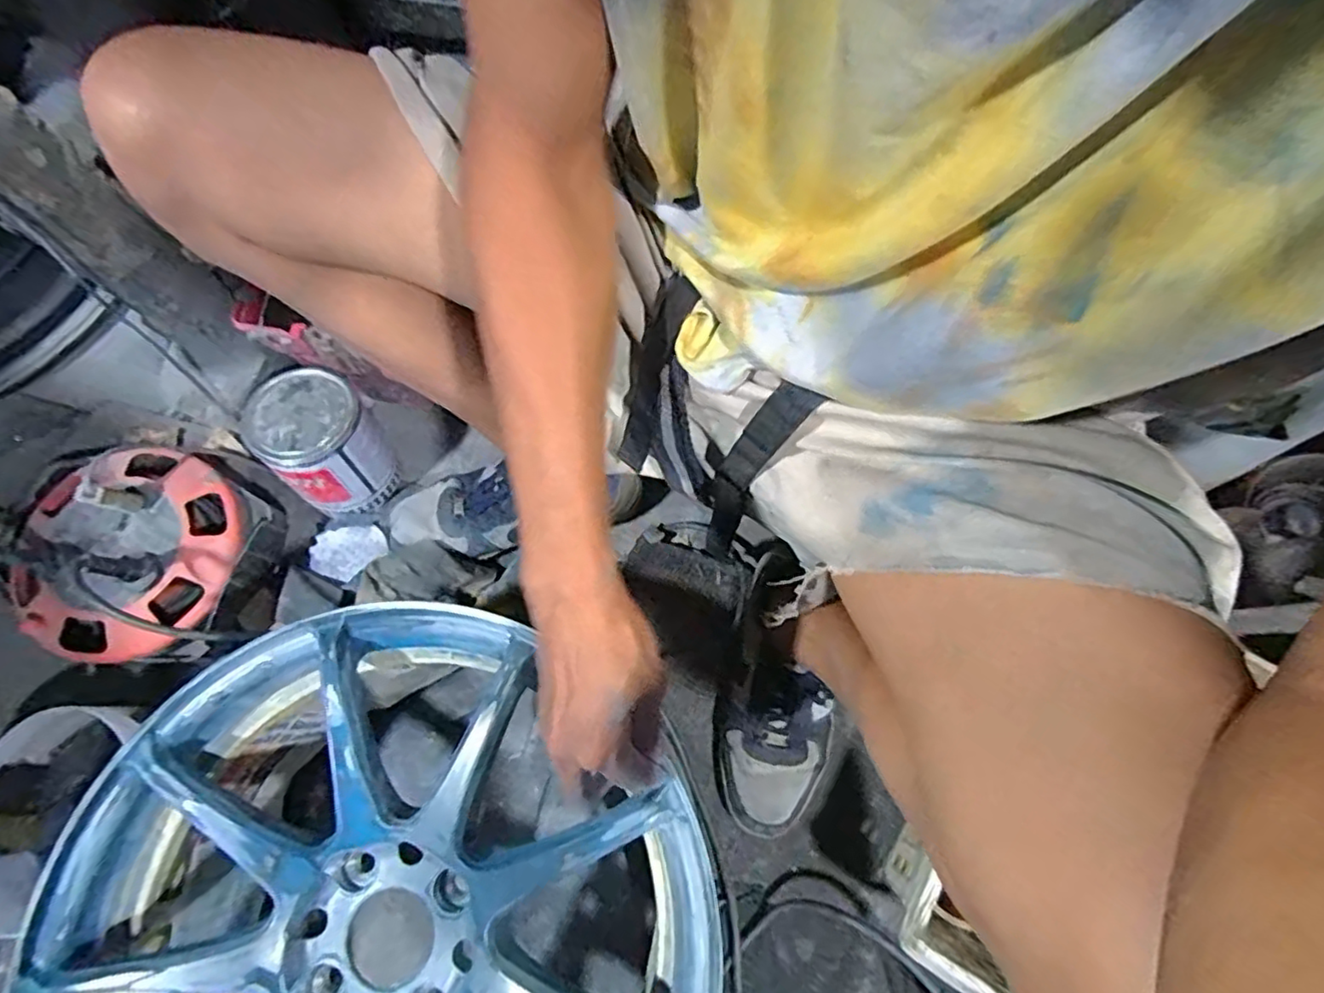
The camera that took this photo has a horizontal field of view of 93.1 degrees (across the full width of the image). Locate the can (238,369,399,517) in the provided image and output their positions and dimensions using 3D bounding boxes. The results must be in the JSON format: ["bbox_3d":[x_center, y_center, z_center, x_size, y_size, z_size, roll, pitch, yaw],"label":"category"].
[{"bbox_3d":[-0.336,-0.054,0.633,0.099,0.119,0.112,-39,77,-13],"label":"can"}]

